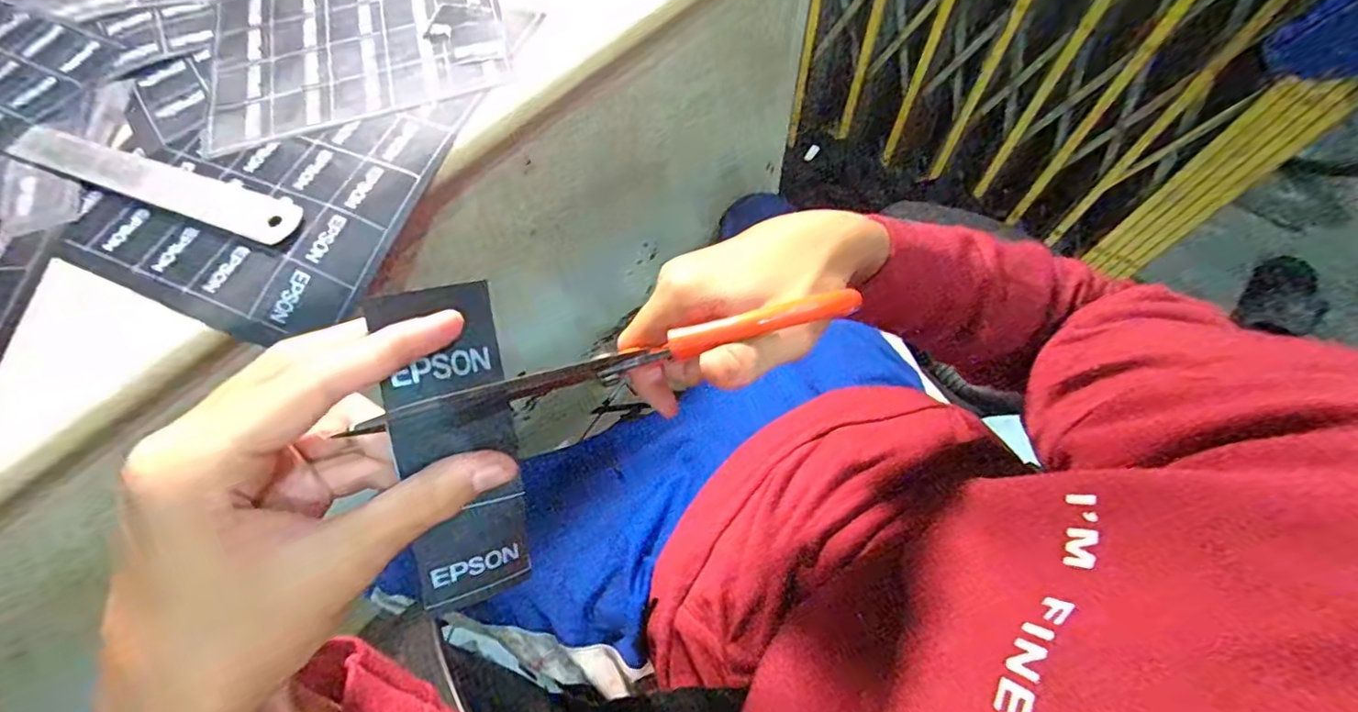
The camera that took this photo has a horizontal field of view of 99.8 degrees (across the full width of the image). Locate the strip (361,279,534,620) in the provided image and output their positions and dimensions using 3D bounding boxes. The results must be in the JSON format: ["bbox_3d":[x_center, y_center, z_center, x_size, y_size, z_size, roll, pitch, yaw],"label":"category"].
[{"bbox_3d":[-0.078,0.036,0.204,0.039,0.119,0.007,-14,20,-30],"label":"strip"}]

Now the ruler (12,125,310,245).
[{"bbox_3d":[-0.330,-0.110,0.359,0.219,0.004,0.028,19,65,11],"label":"ruler"}]

